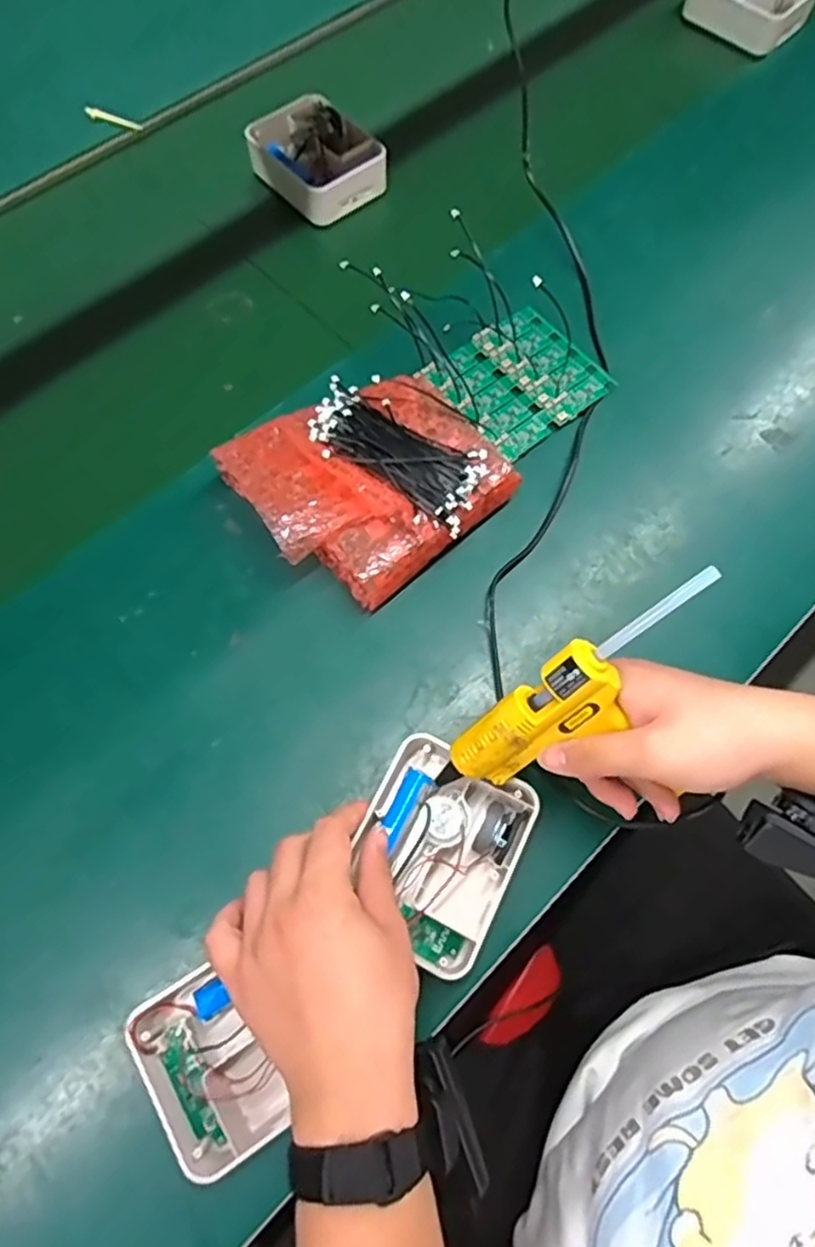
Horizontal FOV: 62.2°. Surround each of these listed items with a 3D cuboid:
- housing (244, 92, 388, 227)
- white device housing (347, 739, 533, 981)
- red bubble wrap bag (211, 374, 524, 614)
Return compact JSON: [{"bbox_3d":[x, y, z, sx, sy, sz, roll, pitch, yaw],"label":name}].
[{"bbox_3d":[-0.094,-0.483,0.704,0.106,0.040,0.127,-34,72,-12],"label":"housing"},{"bbox_3d":[0.019,0.150,0.446,0.099,0.036,0.123,22,70,9],"label":"white device housing"},{"bbox_3d":[-0.030,-0.117,0.546,0.189,0.061,0.172,-35,72,-12],"label":"red bubble wrap bag"}]

